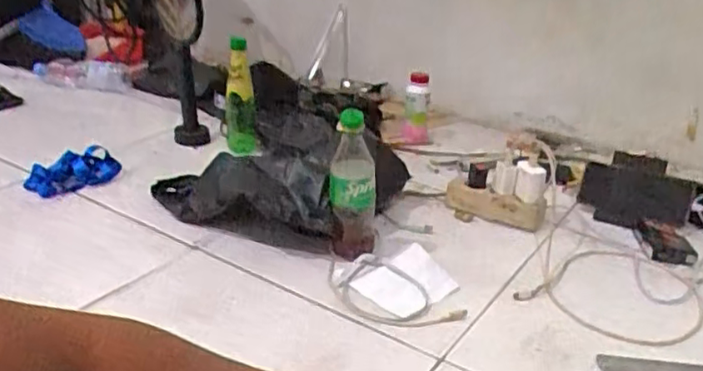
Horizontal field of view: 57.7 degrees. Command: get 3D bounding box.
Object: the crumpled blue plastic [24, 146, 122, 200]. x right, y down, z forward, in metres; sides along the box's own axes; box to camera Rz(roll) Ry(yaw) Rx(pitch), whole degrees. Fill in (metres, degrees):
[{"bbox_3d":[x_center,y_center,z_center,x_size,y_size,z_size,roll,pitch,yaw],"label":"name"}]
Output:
[{"bbox_3d":[-0.468,-0.019,1.082,0.090,0.050,0.134,19,30,33],"label":"crumpled blue plastic"}]

